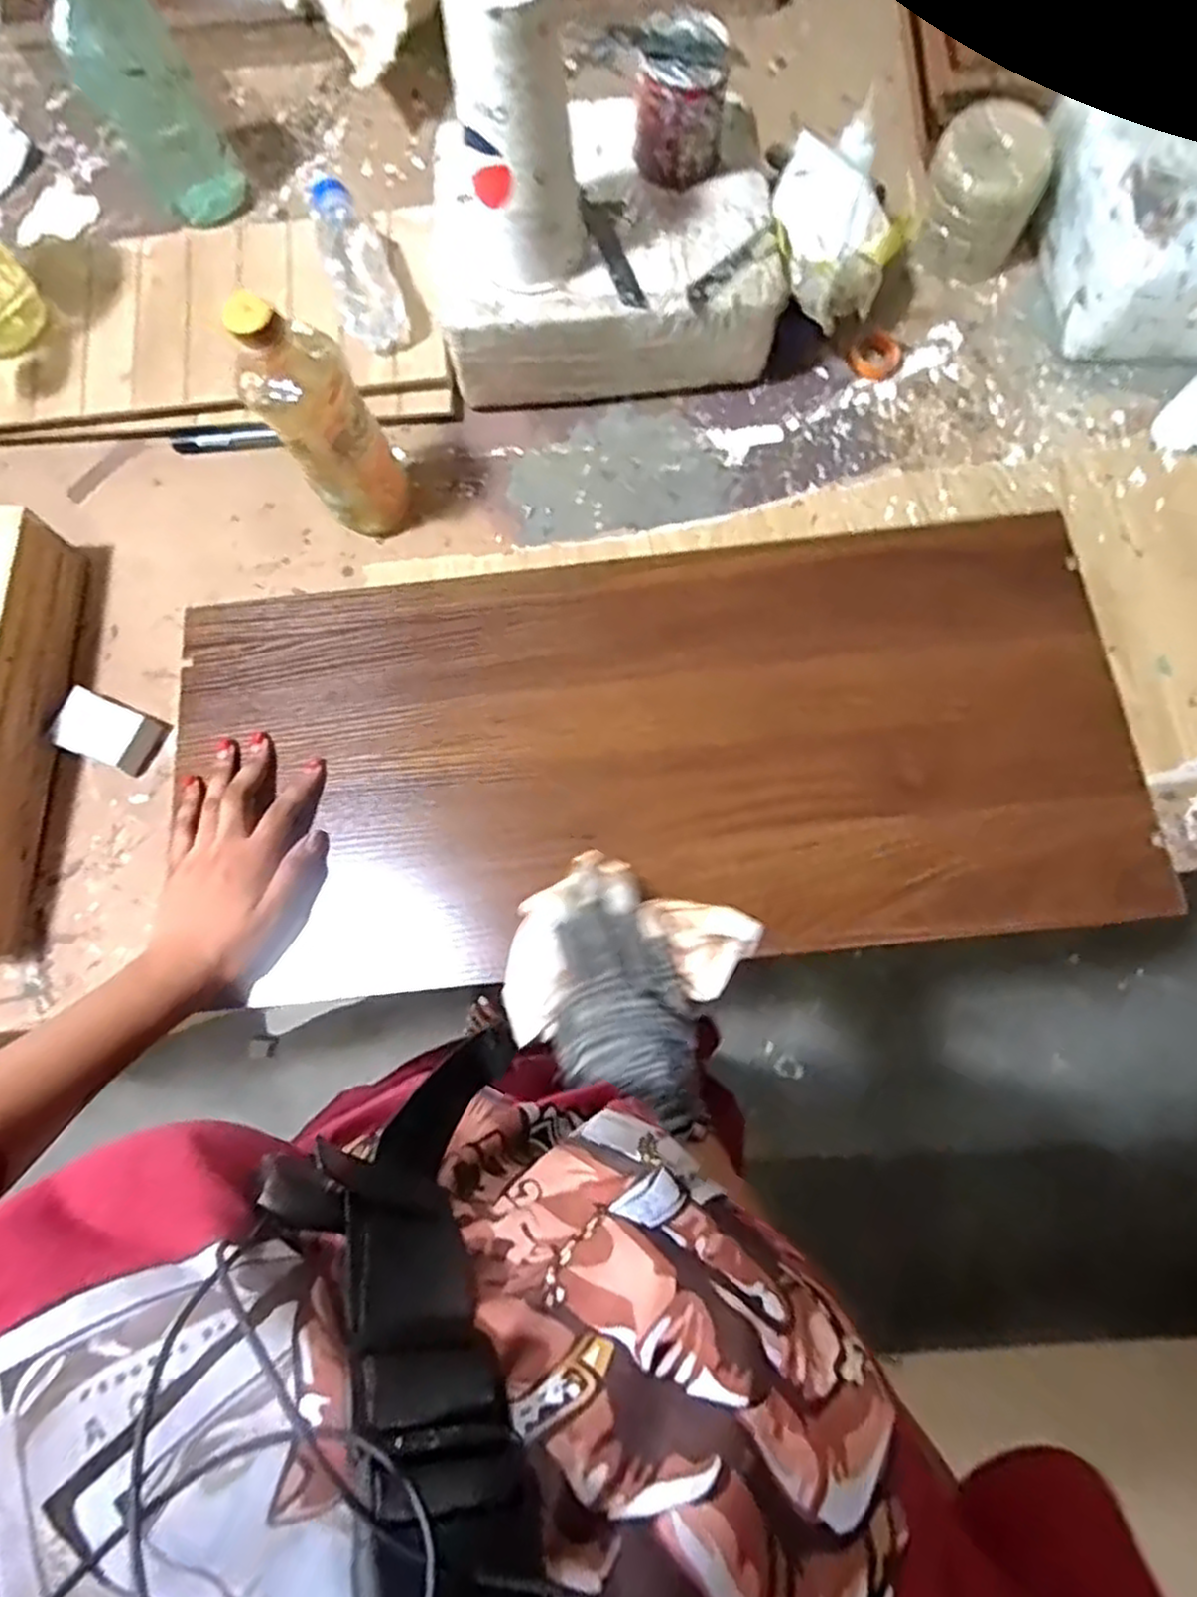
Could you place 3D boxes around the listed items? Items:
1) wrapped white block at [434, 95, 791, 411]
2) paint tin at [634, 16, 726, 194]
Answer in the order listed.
[{"bbox_3d":[0.005,-0.441,0.618,0.264,0.104,0.187,-4,77,0],"label":"wrapped white block"},{"bbox_3d":[0.059,-0.504,0.549,0.065,0.076,0.062,0,79,2],"label":"paint tin"}]

